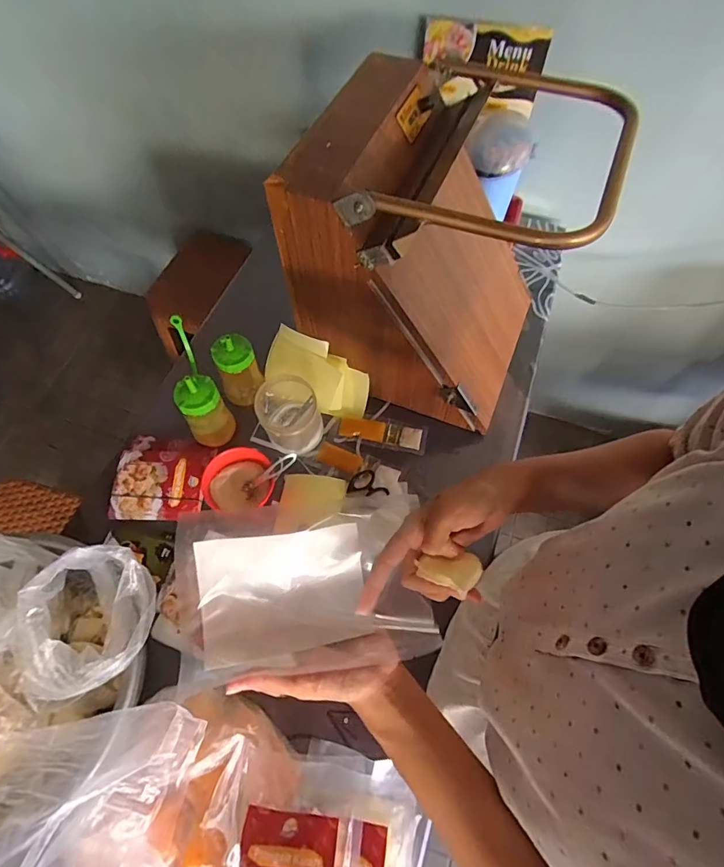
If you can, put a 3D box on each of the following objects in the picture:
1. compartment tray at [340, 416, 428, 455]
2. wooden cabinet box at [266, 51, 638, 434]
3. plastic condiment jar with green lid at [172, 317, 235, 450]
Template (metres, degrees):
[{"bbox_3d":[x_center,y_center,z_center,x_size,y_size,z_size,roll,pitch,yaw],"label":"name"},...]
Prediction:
[{"bbox_3d":[0.035,0.000,0.732,0.140,0.020,0.048,9,63,5],"label":"compartment tray"},{"bbox_3d":[0.108,-0.251,0.643,0.314,0.343,0.296,22,65,12],"label":"wooden cabinet box"},{"bbox_3d":[-0.251,-0.066,0.669,0.061,0.164,0.115,-29,66,-14],"label":"plastic condiment jar with green lid"}]

